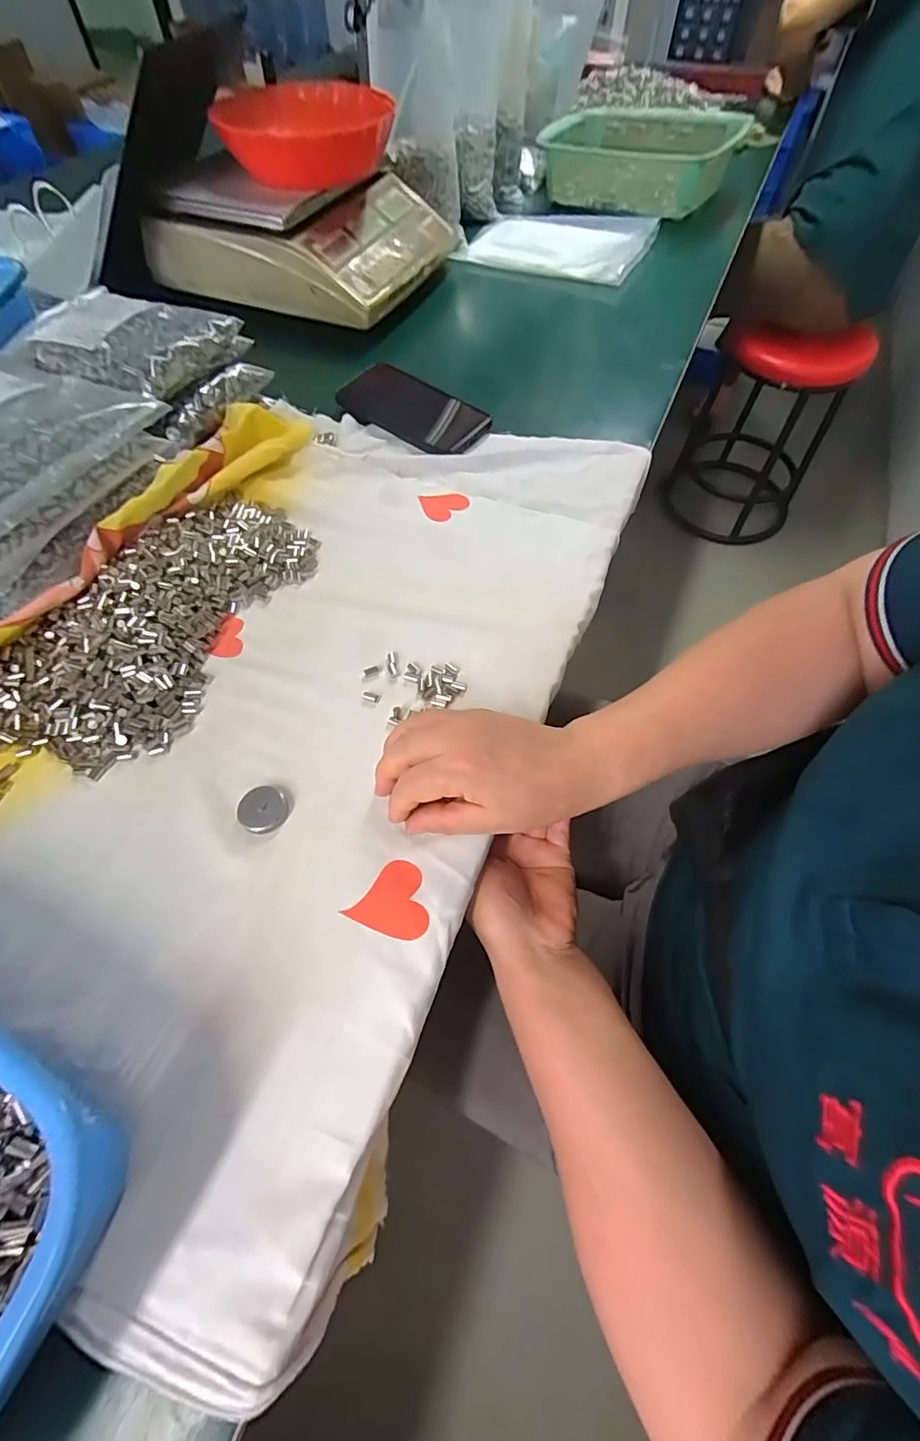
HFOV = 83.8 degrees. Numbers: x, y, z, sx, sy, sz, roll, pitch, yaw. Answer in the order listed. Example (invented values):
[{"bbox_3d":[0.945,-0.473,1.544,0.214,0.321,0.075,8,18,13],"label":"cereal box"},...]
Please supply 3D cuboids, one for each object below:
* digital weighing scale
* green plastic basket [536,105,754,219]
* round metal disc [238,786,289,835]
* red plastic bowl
[{"bbox_3d":[-0.202,-0.646,0.673,0.323,0.086,0.257,19,62,9],"label":"digital weighing scale"},{"bbox_3d":[0.278,-0.892,0.815,0.289,0.088,0.205,21,62,10],"label":"green plastic basket"},{"bbox_3d":[-0.124,0.055,0.323,0.028,0.006,0.030,1,60,-1],"label":"round metal disc"},{"bbox_3d":[-0.183,-0.701,0.617,0.190,0.059,0.190,1,60,-1],"label":"red plastic bowl"}]

